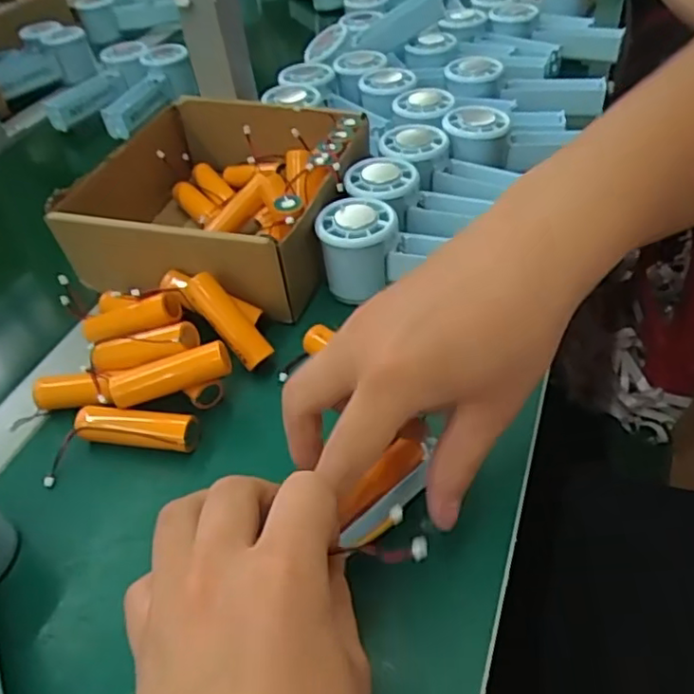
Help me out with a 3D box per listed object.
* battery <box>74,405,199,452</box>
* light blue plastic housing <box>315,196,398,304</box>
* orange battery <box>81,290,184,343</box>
[{"bbox_3d":[-0.127,0.049,0.376,0.072,0.017,0.020,1,44,9],"label":"battery"},{"bbox_3d":[0.009,-0.070,0.448,0.055,0.052,0.058,-2,44,6],"label":"light blue plastic housing"},{"bbox_3d":[-0.151,-0.018,0.431,0.078,0.018,0.022,-14,42,16],"label":"orange battery"}]

